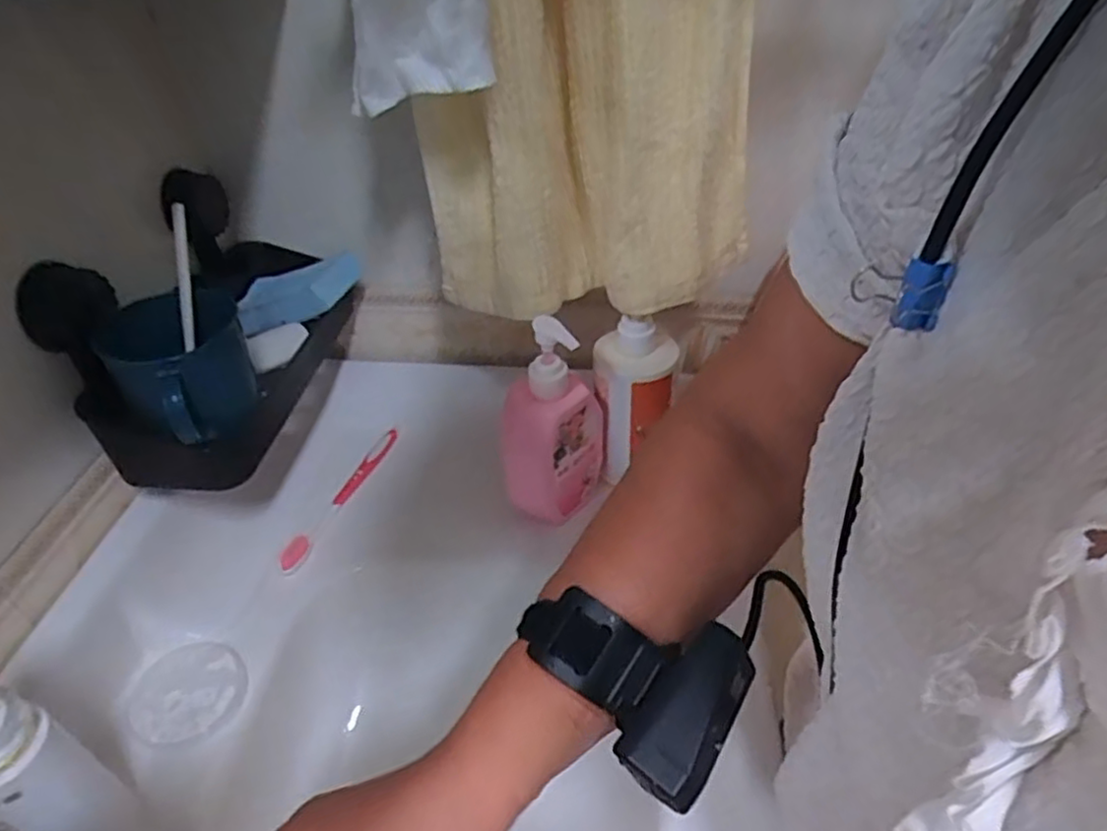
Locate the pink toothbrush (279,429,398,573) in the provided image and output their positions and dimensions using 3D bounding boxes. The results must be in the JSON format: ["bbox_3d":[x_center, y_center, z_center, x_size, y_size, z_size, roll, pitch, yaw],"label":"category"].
[{"bbox_3d":[-0.189,0.070,0.611,0.020,0.013,0.170,12,42,16],"label":"pink toothbrush"}]

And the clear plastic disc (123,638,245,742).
[{"bbox_3d":[-0.250,0.187,0.468,0.070,0.014,0.066,-1,40,1],"label":"clear plastic disc"}]

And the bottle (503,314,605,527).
[{"bbox_3d":[0.000,0.006,0.537,0.086,0.183,0.052,-26,36,-26],"label":"bottle"}]

